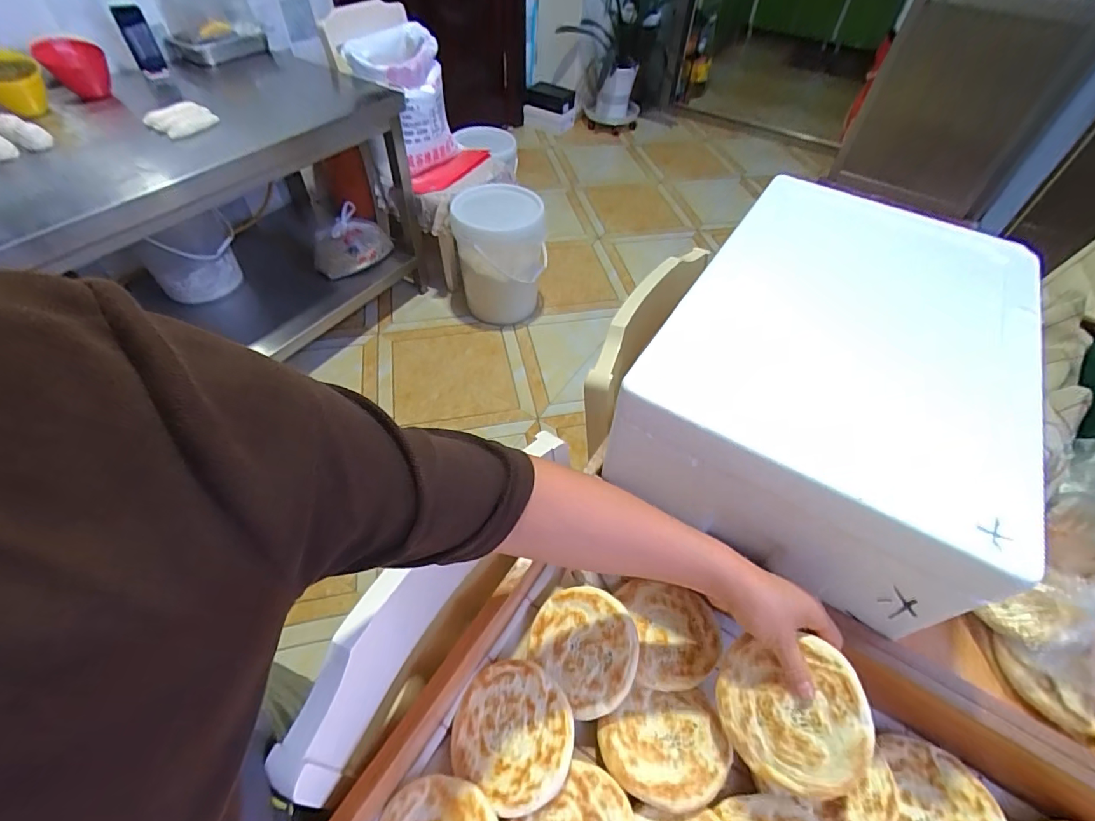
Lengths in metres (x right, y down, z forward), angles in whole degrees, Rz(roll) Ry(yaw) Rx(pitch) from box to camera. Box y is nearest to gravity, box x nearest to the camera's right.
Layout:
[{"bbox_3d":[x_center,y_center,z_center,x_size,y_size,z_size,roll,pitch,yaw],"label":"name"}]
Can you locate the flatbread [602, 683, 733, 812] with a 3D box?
[{"bbox_3d":[0.111,0.315,0.450,0.117,0.016,0.093,5,51,1],"label":"flatbread"}]

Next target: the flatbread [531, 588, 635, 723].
[{"bbox_3d":[0.039,0.241,0.499,0.105,0.012,0.123,-48,49,-11],"label":"flatbread"}]

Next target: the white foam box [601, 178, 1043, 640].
[{"bbox_3d":[0.343,-0.066,0.584,0.331,0.169,0.515,27,55,18],"label":"white foam box"}]

